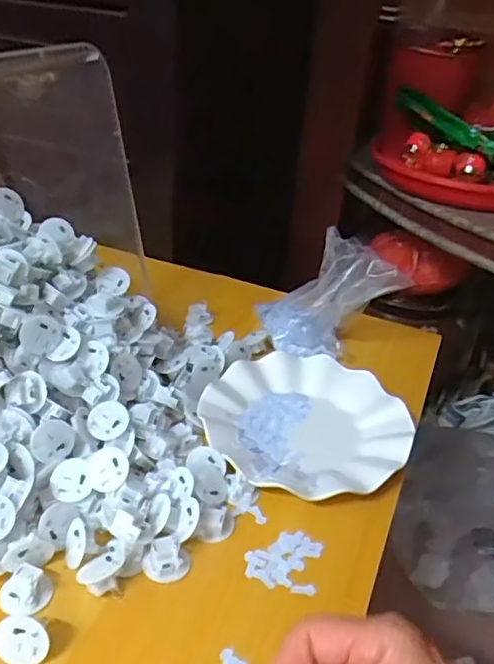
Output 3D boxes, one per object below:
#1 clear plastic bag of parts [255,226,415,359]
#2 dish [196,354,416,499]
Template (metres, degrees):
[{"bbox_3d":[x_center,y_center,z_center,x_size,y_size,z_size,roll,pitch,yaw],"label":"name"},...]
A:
[{"bbox_3d":[0.081,-0.044,0.647,0.108,0.107,0.150,-10,36,-22],"label":"clear plastic bag of parts"},{"bbox_3d":[0.052,0.081,0.537,0.177,0.021,0.176,4,33,-3],"label":"dish"}]

